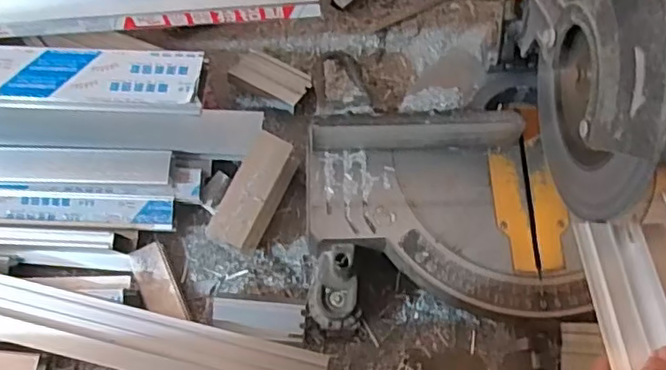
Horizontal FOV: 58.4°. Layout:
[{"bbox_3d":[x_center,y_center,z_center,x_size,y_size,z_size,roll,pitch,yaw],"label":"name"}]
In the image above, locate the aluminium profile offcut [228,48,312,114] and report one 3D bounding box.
[{"bbox_3d":[-0.084,-0.145,0.839,0.106,0.035,0.053,32,75,12],"label":"aluminium profile offcut"}]

